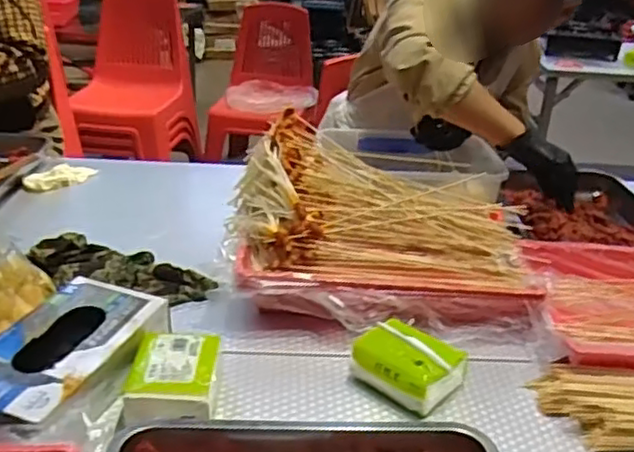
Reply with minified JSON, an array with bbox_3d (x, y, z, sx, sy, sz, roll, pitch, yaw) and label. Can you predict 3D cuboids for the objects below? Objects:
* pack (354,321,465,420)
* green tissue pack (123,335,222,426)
[{"bbox_3d":[0.101,0.150,0.745,0.106,0.047,0.087,25,34,36],"label":"pack"},{"bbox_3d":[-0.148,0.159,0.703,0.093,0.050,0.113,1,27,-4],"label":"green tissue pack"}]

